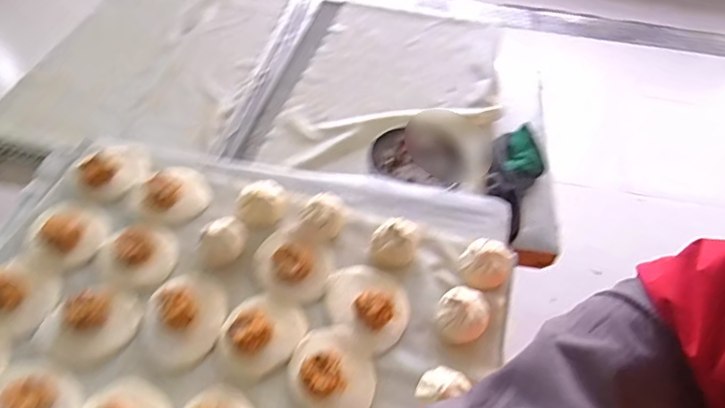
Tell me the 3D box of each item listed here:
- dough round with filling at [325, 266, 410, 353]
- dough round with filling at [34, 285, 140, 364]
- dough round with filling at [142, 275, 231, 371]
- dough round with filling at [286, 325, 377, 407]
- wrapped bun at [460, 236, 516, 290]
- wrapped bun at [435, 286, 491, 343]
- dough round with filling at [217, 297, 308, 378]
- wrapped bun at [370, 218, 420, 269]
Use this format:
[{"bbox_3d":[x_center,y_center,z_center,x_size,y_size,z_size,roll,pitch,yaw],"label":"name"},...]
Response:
[{"bbox_3d":[0.006,0.105,0.588,0.086,0.035,0.108,-36,61,-28],"label":"dough round with filling"},{"bbox_3d":[-0.291,0.124,0.554,0.081,0.029,0.095,31,55,20],"label":"dough round with filling"},{"bbox_3d":[-0.197,0.124,0.578,0.089,0.033,0.104,-9,52,-11],"label":"dough round with filling"},{"bbox_3d":[-0.030,0.169,0.533,0.092,0.029,0.095,2,51,-2],"label":"dough round with filling"},{"bbox_3d":[0.145,0.068,0.608,0.055,0.037,0.053,26,54,16],"label":"wrapped bun"},{"bbox_3d":[0.109,0.119,0.561,0.053,0.037,0.052,10,51,4],"label":"wrapped bun"},{"bbox_3d":[-0.108,0.137,0.558,0.079,0.032,0.094,22,53,14],"label":"dough round with filling"},{"bbox_3d":[0.039,0.046,0.621,0.056,0.039,0.048,13,51,7],"label":"wrapped bun"}]

